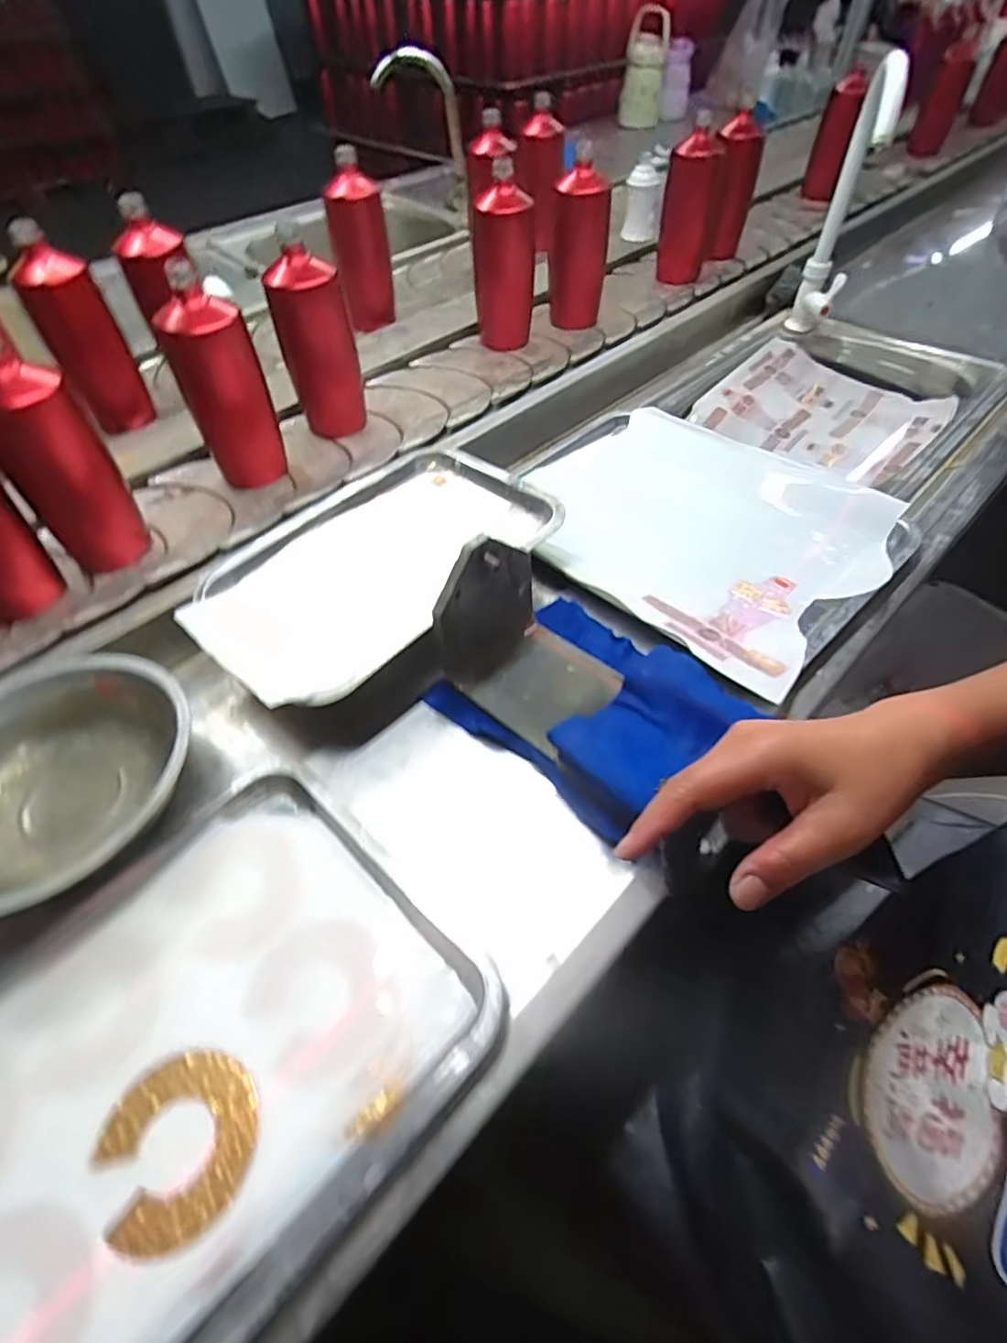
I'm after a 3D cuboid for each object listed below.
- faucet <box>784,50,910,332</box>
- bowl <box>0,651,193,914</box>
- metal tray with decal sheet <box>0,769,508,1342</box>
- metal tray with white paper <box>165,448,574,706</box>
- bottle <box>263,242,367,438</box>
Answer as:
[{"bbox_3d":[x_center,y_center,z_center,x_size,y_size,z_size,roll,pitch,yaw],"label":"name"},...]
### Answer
[{"bbox_3d":[0.473,-0.640,0.821,0.058,0.263,0.170,21,47,13],"label":"faucet"},{"bbox_3d":[-0.329,0.074,0.430,0.194,0.047,0.196,4,46,-4],"label":"bowl"},{"bbox_3d":[-0.192,0.227,0.331,0.252,0.017,0.333,34,59,28],"label":"metal tray with decal sheet"},{"bbox_3d":[-0.116,-0.102,0.547,0.204,0.023,0.316,33,58,27],"label":"metal tray with white paper"},{"bbox_3d":[-0.208,-0.368,0.685,0.075,0.176,0.059,13,46,5],"label":"bottle"}]

